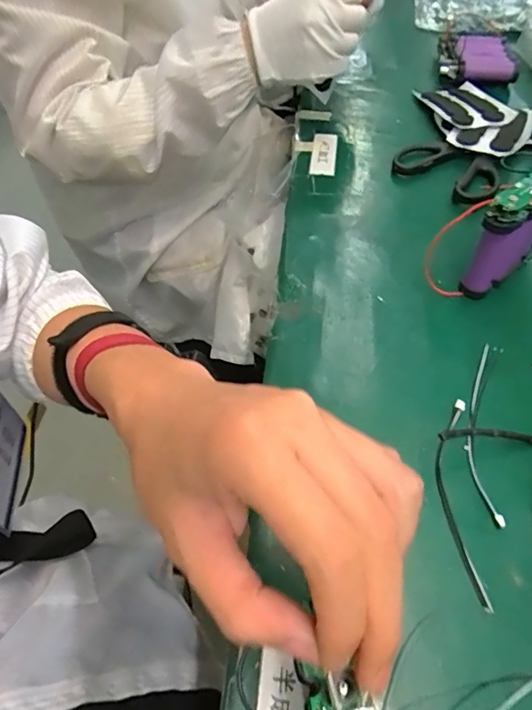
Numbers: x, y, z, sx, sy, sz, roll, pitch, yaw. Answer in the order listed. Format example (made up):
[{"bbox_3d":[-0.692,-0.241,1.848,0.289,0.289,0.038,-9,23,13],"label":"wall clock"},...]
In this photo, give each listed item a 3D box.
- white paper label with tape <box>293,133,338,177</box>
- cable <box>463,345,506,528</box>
[{"bbox_3d":[0.054,-0.225,0.550,0.048,0.006,0.080,4,54,5],"label":"white paper label with tape"},{"bbox_3d":[0.148,0.049,0.334,0.021,0.013,0.133,8,54,8],"label":"cable"}]

